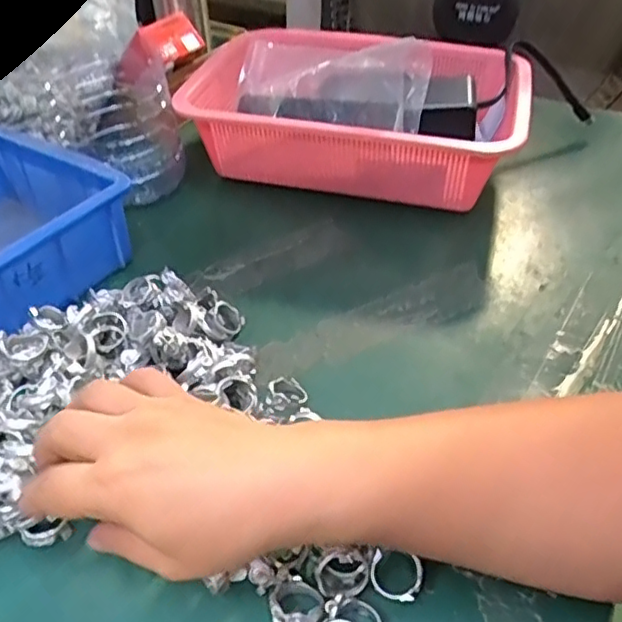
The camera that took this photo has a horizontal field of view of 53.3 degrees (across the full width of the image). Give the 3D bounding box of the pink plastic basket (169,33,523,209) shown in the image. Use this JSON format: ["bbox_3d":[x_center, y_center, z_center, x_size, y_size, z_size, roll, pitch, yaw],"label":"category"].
[{"bbox_3d":[0.041,-0.186,0.585,0.298,0.106,0.199,10,42,11],"label":"pink plastic basket"}]

